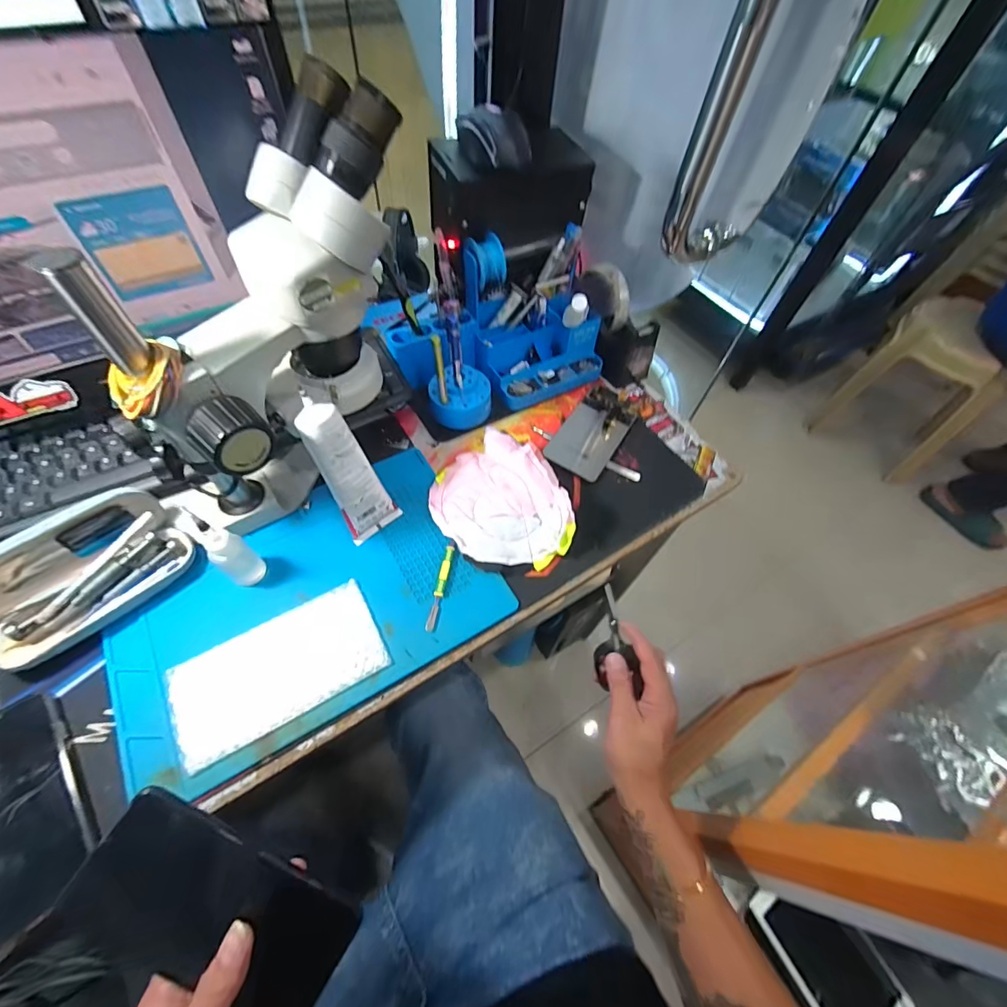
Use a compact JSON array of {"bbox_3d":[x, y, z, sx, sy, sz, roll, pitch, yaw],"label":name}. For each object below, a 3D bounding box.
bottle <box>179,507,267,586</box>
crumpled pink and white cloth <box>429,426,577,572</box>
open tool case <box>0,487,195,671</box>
[{"bbox_3d":[-0.247,0.038,0.396,0.025,0.114,0.030,38,63,18],"label":"bottle"},{"bbox_3d":[-0.006,-0.003,0.475,0.169,0.060,0.114,36,62,17],"label":"crumpled pink and white cloth"},{"bbox_3d":[-0.381,0.057,0.394,0.100,0.065,0.161,40,64,19],"label":"open tool case"}]

